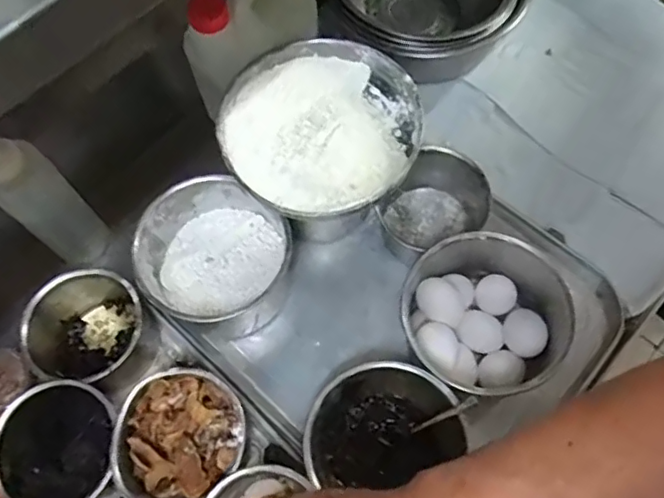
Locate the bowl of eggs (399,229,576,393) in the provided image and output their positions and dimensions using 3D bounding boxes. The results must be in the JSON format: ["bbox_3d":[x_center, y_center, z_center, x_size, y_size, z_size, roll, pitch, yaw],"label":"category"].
[{"bbox_3d":[0.154,0.071,0.579,0.165,0.111,0.139,6,66,6],"label":"bowl of eggs"}]

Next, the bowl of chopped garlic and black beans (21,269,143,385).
[{"bbox_3d":[-0.245,0.085,0.584,0.116,0.096,0.107,-1,65,3],"label":"bowl of chopped garlic and black beans"}]

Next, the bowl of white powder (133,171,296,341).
[{"bbox_3d":[-0.121,0.009,0.612,0.146,0.105,0.140,-1,65,3],"label":"bowl of white powder"}]

